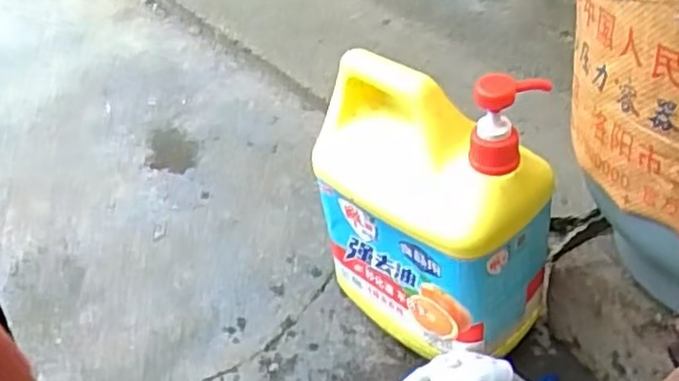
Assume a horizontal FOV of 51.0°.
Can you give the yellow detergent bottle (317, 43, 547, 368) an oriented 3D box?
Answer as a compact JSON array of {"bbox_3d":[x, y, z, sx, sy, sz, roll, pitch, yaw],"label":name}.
[{"bbox_3d":[0.069,0.016,0.621,0.196,0.269,0.102,26,48,33],"label":"yellow detergent bottle"}]

